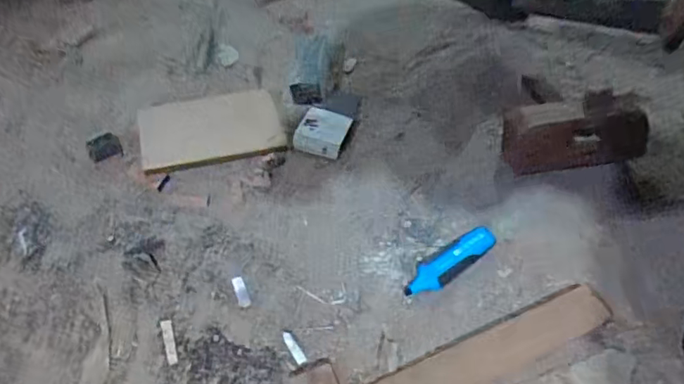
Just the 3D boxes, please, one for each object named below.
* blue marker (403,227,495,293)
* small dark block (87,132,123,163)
[{"bbox_3d":[0.098,0.062,0.489,0.098,0.017,0.031,-27,60,-19],"label":"blue marker"},{"bbox_3d":[-0.253,-0.047,0.578,0.032,0.013,0.032,-21,59,-16],"label":"small dark block"}]

